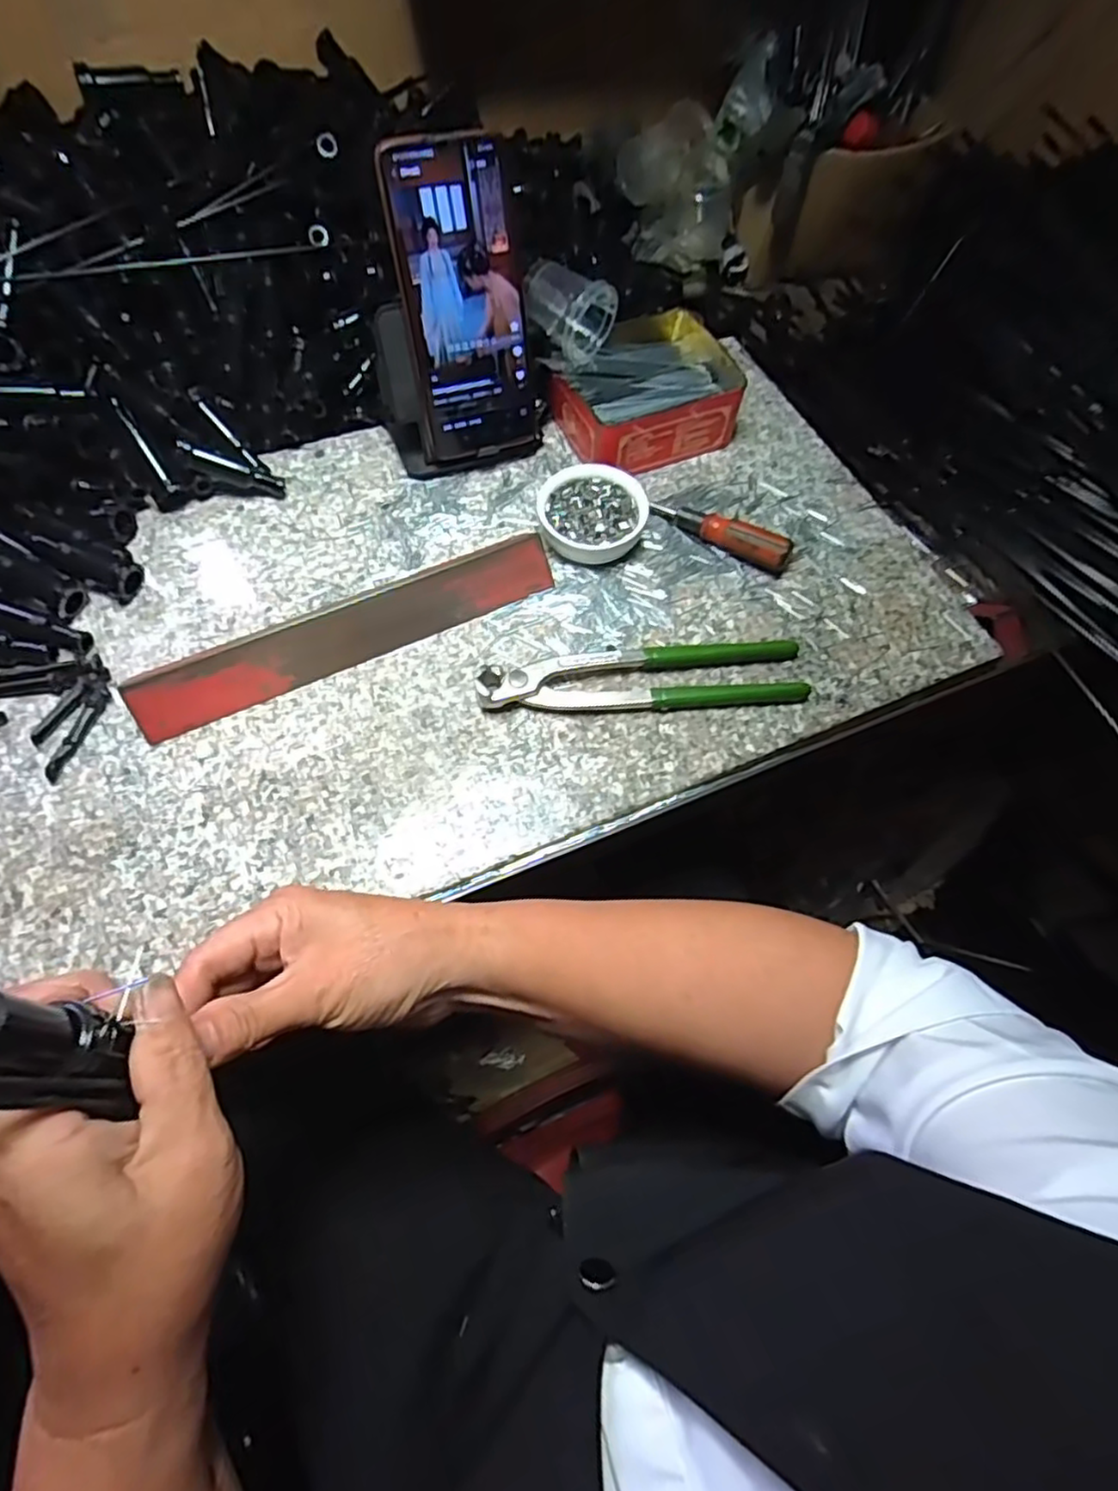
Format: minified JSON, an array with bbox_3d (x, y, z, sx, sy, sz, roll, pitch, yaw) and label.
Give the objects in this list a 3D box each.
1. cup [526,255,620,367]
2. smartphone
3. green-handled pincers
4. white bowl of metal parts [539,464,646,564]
[{"bbox_3d":[0.006,-0.302,0.483,0.051,0.056,0.045,41,69,17],"label":"cup"},{"bbox_3d":[-0.056,-0.276,0.436,0.086,0.168,0.012,-17,41,-14],"label":"smartphone"},{"bbox_3d":[0.051,-0.045,0.416,0.196,0.018,0.049,-4,64,-4],"label":"green-handled pincers"},{"bbox_3d":[0.022,-0.155,0.465,0.071,0.026,0.067,1,63,-2],"label":"white bowl of metal parts"}]

